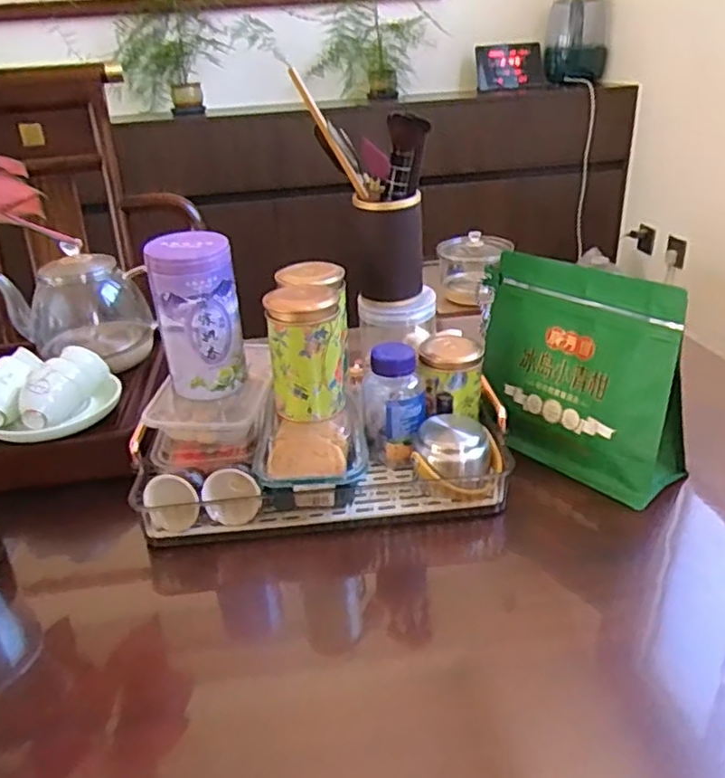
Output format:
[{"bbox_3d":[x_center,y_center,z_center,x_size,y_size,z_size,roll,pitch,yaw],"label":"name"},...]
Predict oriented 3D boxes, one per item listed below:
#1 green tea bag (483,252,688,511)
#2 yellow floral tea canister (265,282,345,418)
[{"bbox_3d":[0.210,-0.021,0.671,0.069,0.193,0.241,-25,34,-34],"label":"green tea bag"},{"bbox_3d":[-0.053,-0.033,0.599,0.068,0.112,0.062,-7,28,-7],"label":"yellow floral tea canister"}]

